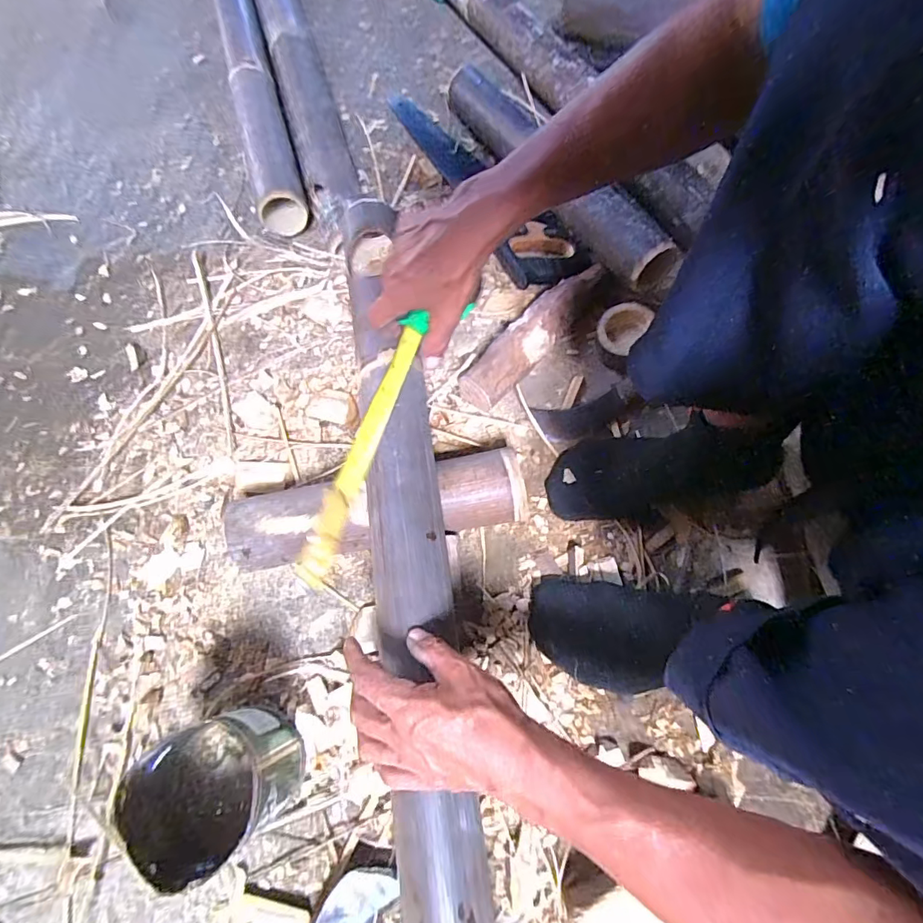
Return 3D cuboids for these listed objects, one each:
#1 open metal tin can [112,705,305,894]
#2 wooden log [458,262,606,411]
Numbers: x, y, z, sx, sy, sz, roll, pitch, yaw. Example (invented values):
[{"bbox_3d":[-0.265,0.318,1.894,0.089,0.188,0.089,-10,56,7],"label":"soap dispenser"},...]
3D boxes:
[{"bbox_3d":[-0.197,0.263,0.396,0.097,0.115,0.098,1,67,-2],"label":"open metal tin can"},{"bbox_3d":[0.080,-0.151,0.602,0.063,0.057,0.208,37,71,13],"label":"wooden log"}]

